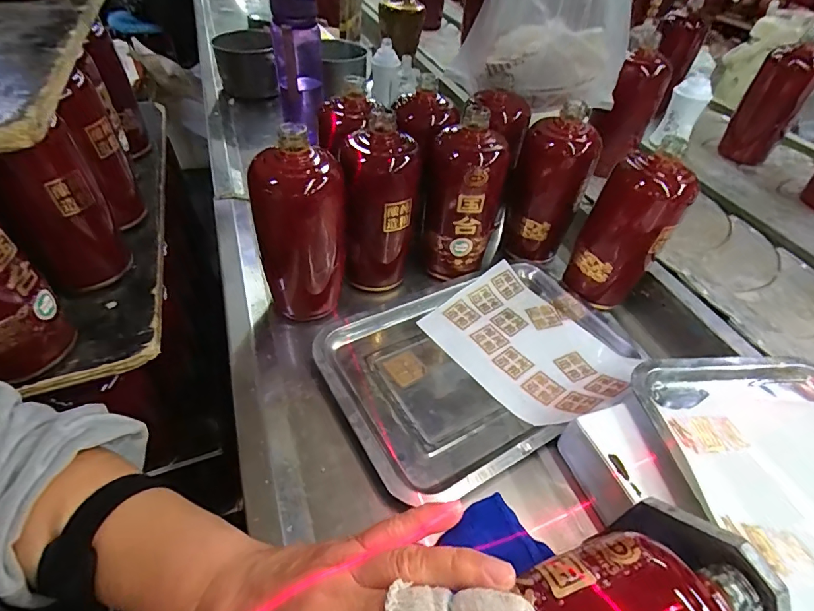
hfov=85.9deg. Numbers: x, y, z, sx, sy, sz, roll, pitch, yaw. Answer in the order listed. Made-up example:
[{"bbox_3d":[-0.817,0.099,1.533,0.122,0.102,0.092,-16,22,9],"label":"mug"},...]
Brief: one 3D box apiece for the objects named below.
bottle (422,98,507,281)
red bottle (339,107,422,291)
[{"bbox_3d":[0.064,-0.115,0.487,0.081,0.180,0.073,-2,47,-5],"label":"bottle"},{"bbox_3d":[-0.027,-0.102,0.464,0.078,0.163,0.076,3,47,-1],"label":"red bottle"}]

